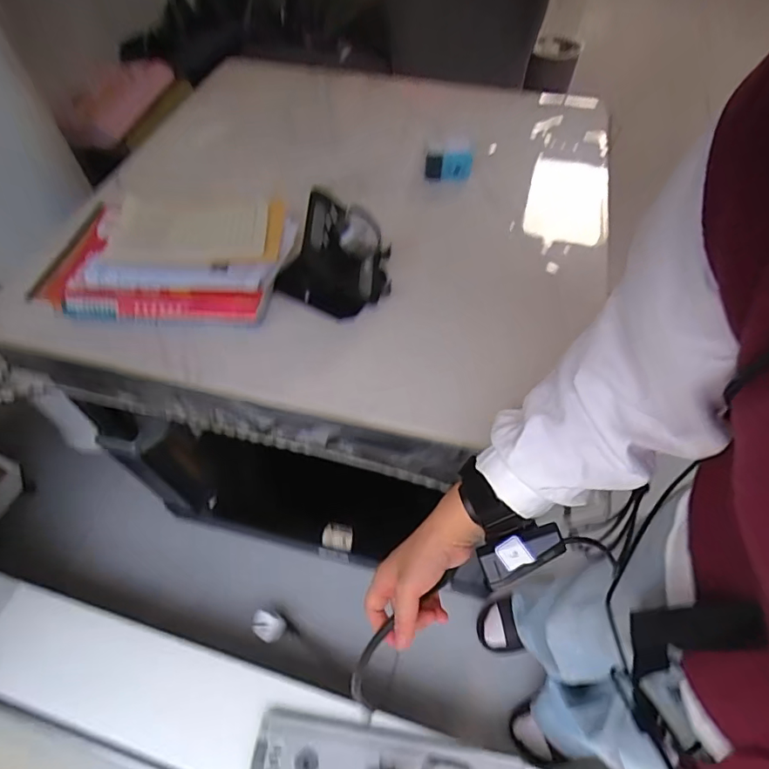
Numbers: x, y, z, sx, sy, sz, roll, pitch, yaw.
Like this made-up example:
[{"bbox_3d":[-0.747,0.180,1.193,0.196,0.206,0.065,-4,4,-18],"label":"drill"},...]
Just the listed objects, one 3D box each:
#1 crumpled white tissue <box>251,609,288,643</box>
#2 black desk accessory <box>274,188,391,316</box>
[{"bbox_3d":[-0.243,0.501,1.013,0.071,0.024,0.056,29,61,22],"label":"crumpled white tissue"},{"bbox_3d":[-0.055,-0.168,0.623,0.124,0.096,0.144,13,56,13],"label":"black desk accessory"}]

